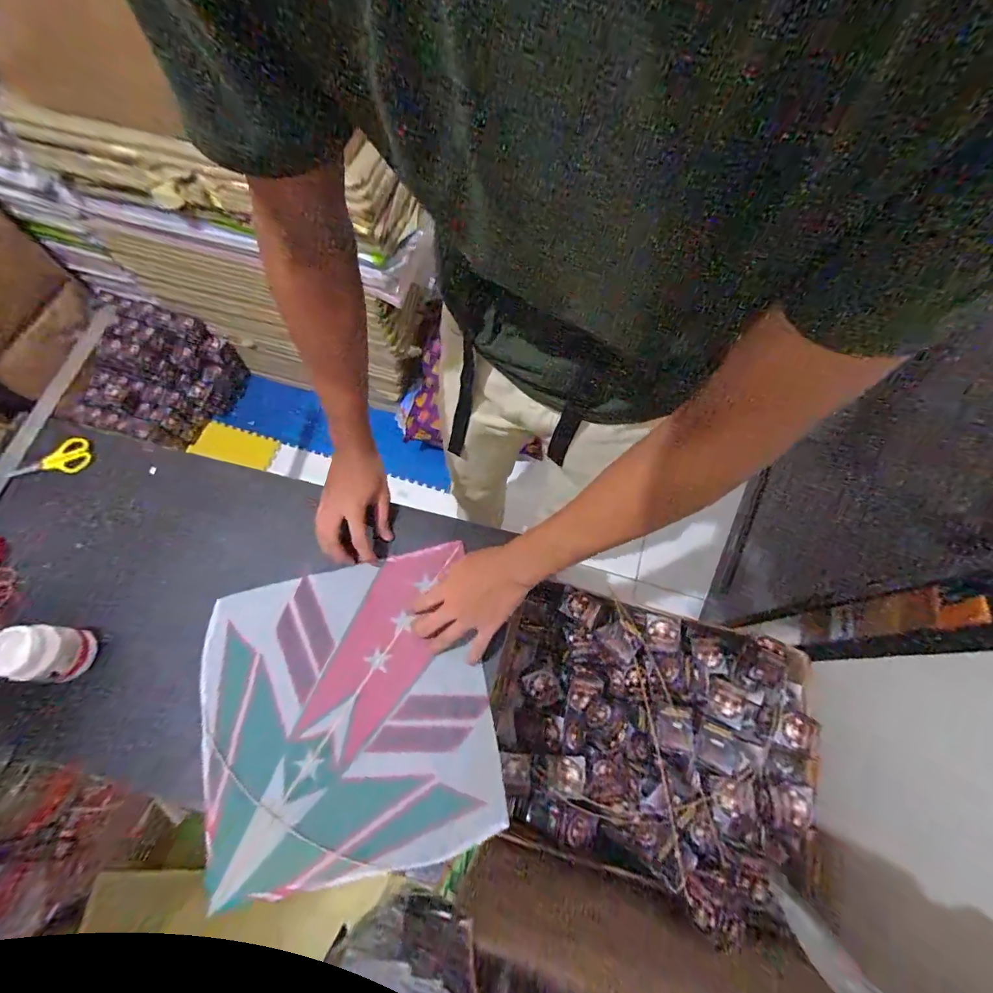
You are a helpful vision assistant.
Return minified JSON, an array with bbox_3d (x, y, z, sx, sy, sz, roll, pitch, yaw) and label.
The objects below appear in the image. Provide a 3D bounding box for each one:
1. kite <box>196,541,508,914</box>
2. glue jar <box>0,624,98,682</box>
[{"bbox_3d":[-0.180,0.253,0.537,0.325,0.017,0.332,-12,69,-5],"label":"kite"},{"bbox_3d":[-0.524,0.182,0.521,0.053,0.081,0.057,0,68,-1],"label":"glue jar"}]

